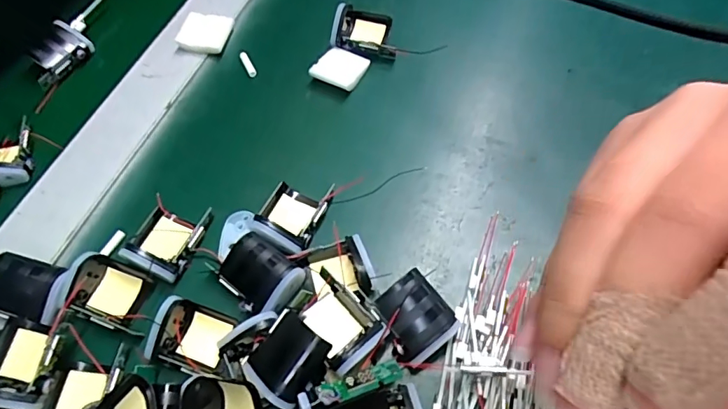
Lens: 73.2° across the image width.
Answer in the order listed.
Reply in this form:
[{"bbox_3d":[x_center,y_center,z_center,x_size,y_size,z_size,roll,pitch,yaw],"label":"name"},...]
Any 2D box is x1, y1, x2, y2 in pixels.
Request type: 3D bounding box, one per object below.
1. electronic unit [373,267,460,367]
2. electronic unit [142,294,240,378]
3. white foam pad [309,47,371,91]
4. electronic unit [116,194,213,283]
[{"bbox_3d":[0.028,0.062,0.272,0.036,0.019,0.041,-36,73,-5],"label":"electronic unit"},{"bbox_3d":[-0.095,0.073,0.272,0.042,0.023,0.035,15,63,9],"label":"electronic unit"},{"bbox_3d":[-0.017,-0.103,0.369,0.036,0.010,0.034,22,64,12],"label":"white foam pad"},{"bbox_3d":[-0.123,0.019,0.302,0.038,0.019,0.049,18,64,10],"label":"electronic unit"}]

